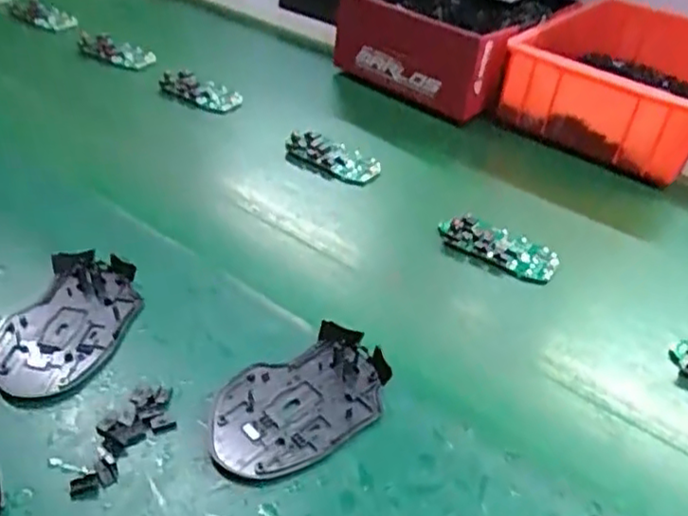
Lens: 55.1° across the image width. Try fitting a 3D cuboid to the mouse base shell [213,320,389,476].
[{"bbox_3d":[-0.025,0.083,0.392,0.111,0.019,0.070,-20,47,-29],"label":"mouse base shell"}]

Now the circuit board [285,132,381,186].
[{"bbox_3d":[-0.012,-0.096,0.619,0.092,0.016,0.044,23,42,18],"label":"circuit board"}]

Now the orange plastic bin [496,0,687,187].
[{"bbox_3d":[0.318,-0.204,0.729,0.209,0.079,0.285,30,45,25],"label":"orange plastic bin"}]

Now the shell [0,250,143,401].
[{"bbox_3d":[-0.178,0.038,0.421,0.072,0.018,0.112,20,41,14],"label":"shell"}]

